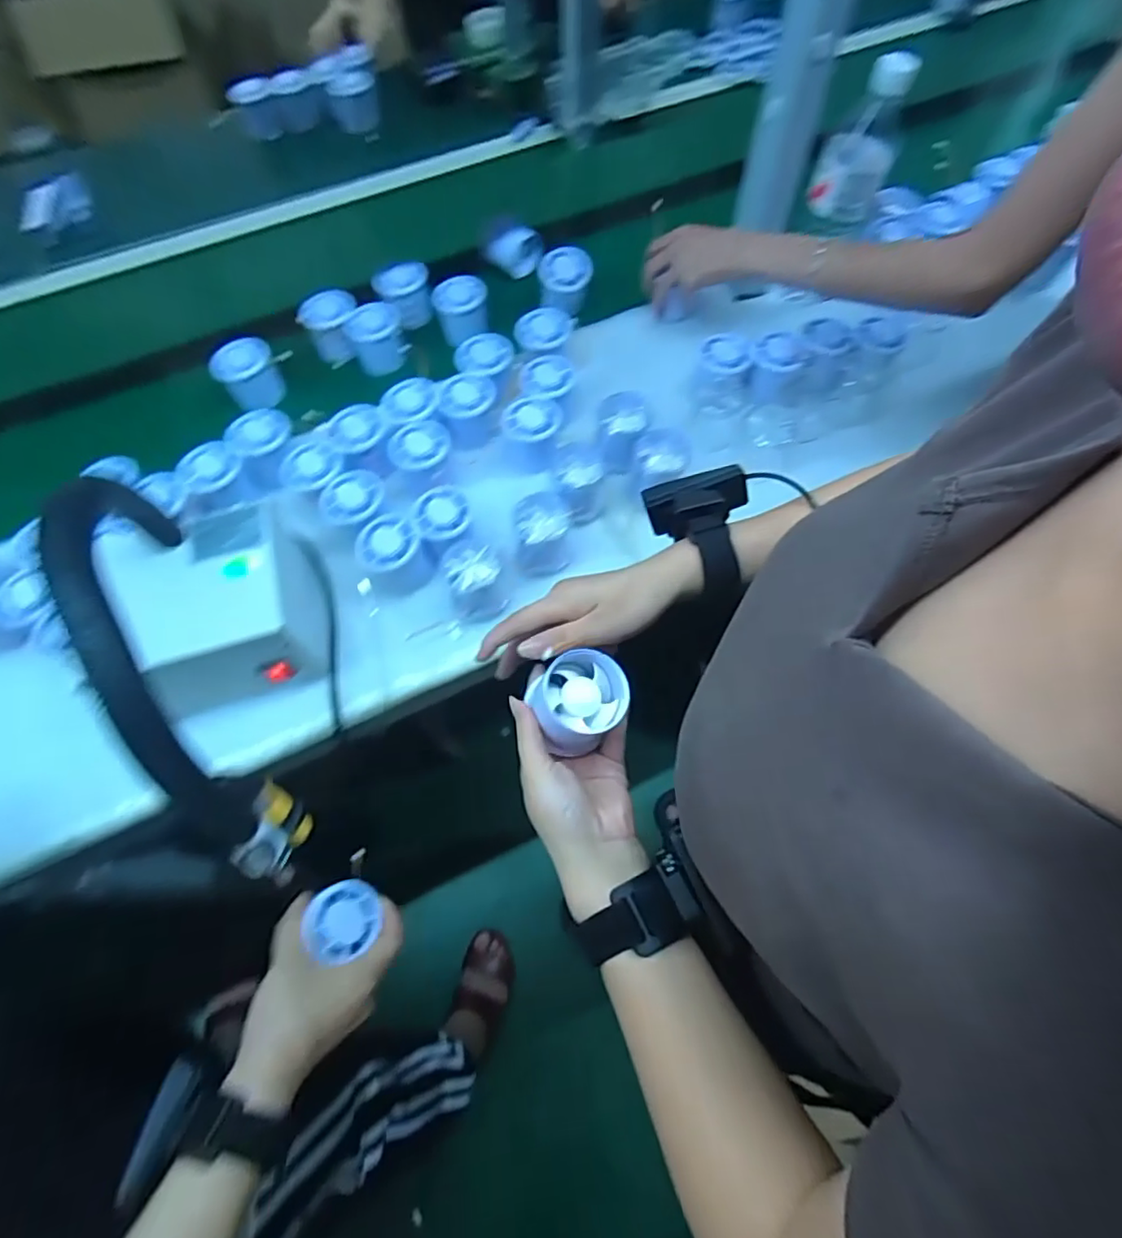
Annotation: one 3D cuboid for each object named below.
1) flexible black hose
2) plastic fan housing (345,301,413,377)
[{"bbox_3d":[-0.267,-0.001,0.378,0.021,0.159,0.246,-22,67,-8],"label":"flexible black hose"},{"bbox_3d":[-0.214,-0.327,0.703,0.061,0.054,0.055,-24,67,-9],"label":"plastic fan housing"}]

